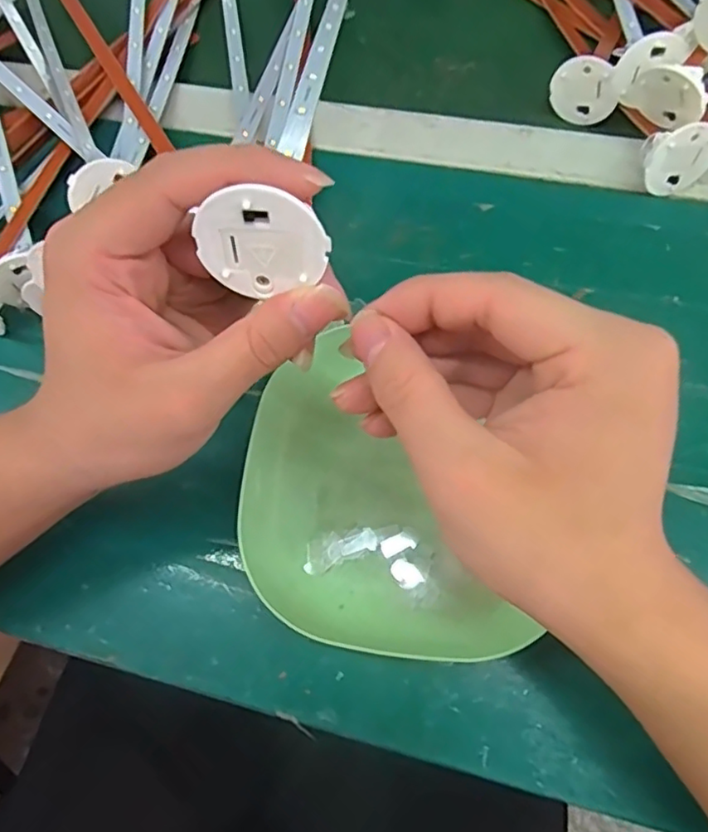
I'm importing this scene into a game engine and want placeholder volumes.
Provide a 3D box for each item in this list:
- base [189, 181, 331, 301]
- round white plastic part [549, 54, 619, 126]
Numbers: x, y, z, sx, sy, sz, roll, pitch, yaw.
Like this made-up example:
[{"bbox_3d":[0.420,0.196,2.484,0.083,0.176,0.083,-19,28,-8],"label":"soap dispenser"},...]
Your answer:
[{"bbox_3d":[-0.027,-0.049,0.175,0.037,0.035,0.008,0,65,4],"label":"base"},{"bbox_3d":[0.133,-0.187,0.350,0.037,0.035,0.005,27,57,5],"label":"round white plastic part"}]

